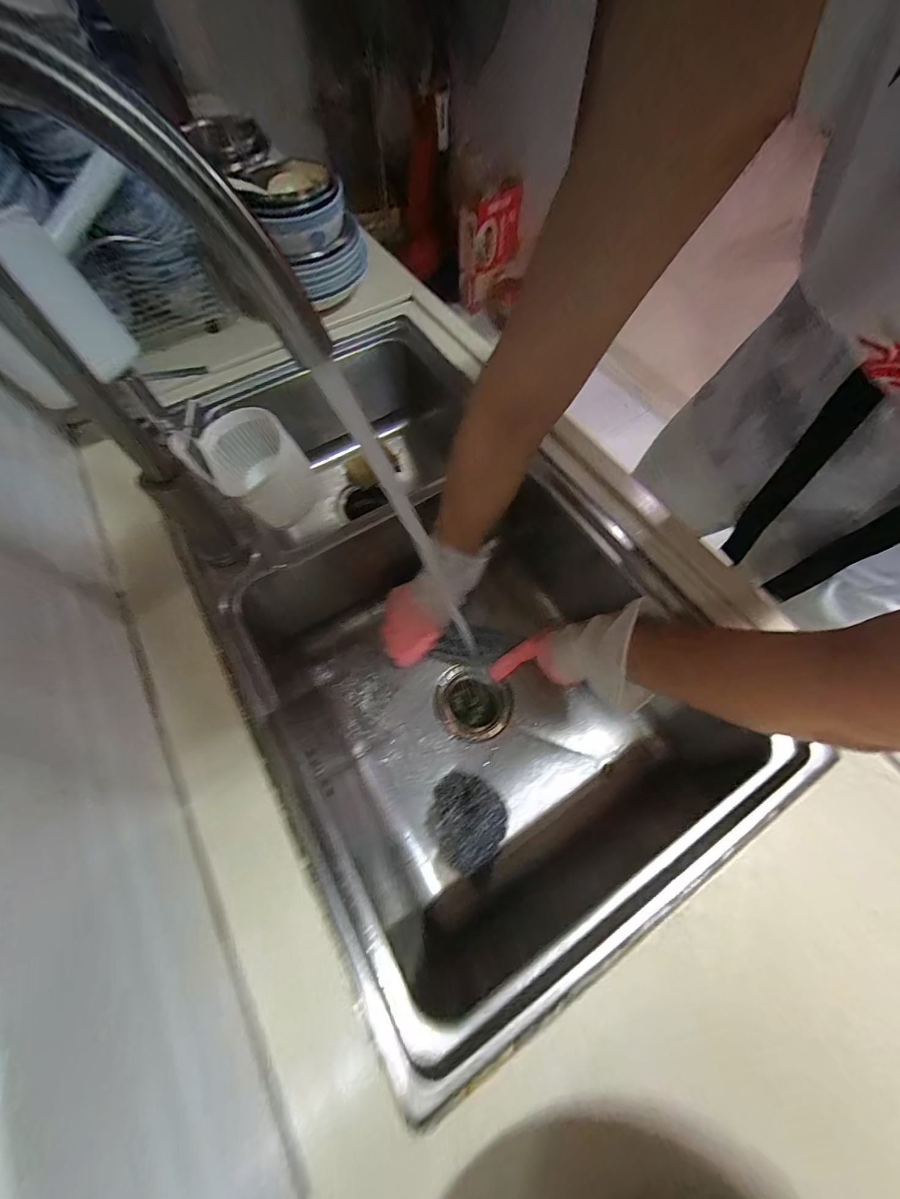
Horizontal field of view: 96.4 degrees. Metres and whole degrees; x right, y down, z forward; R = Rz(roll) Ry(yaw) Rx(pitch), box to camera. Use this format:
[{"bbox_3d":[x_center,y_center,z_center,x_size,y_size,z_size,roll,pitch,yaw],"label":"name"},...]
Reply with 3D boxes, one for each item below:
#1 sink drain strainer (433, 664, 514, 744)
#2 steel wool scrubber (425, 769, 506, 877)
[{"bbox_3d":[0.034,0.156,0.593,0.108,0.051,0.105,5,65,3],"label":"sink drain strainer"},{"bbox_3d":[0.018,0.267,0.485,0.090,0.050,0.098,0,65,1],"label":"steel wool scrubber"}]

